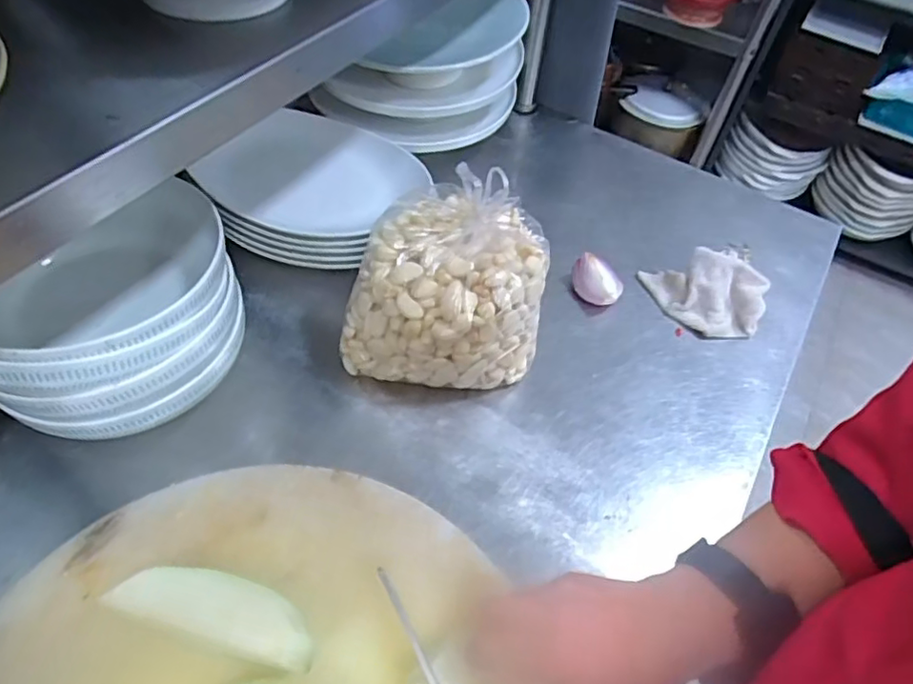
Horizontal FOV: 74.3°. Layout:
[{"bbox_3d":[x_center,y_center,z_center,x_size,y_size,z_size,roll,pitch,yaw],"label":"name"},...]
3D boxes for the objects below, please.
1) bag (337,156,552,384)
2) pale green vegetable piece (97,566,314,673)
[{"bbox_3d":[-0.004,-0.061,0.642,0.196,0.160,0.198,15,52,6],"label":"bag"},{"bbox_3d":[-0.156,0.182,0.408,0.132,0.038,0.046,16,53,7],"label":"pale green vegetable piece"}]

